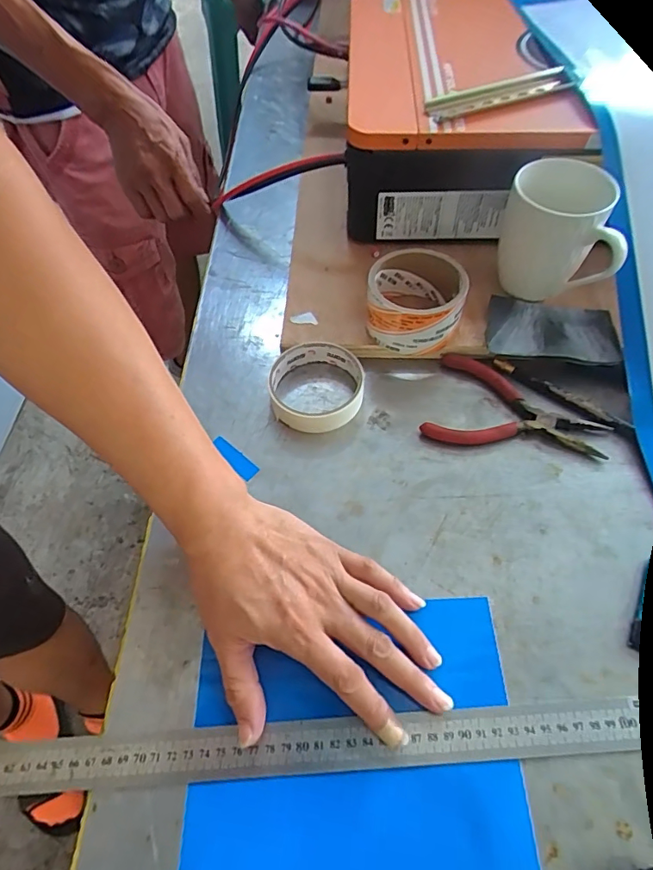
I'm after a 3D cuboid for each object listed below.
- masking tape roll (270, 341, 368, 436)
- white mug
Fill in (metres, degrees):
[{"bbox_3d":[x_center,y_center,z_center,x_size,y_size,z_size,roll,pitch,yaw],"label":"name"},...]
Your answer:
[{"bbox_3d":[-0.008,-0.043,0.438,0.083,0.027,0.082,-1,57,2],"label":"masking tape roll"},{"bbox_3d":[0.205,-0.175,0.439,0.097,0.103,0.073,17,60,13],"label":"white mug"}]

